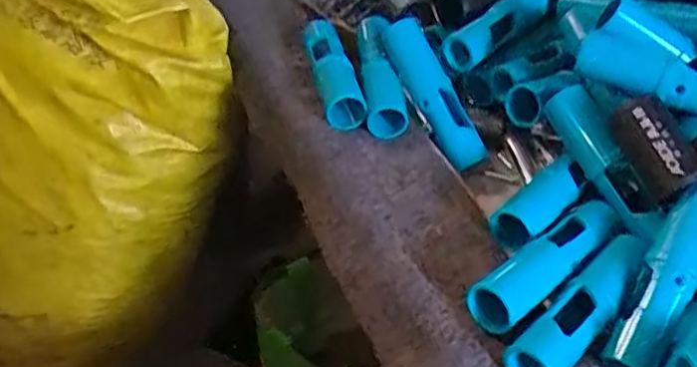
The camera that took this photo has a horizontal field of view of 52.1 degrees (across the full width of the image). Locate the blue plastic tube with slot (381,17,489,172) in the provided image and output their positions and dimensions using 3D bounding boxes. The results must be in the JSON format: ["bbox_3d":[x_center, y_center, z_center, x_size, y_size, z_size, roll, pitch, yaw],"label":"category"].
[{"bbox_3d":[0.064,-0.067,0.525,0.033,0.029,0.120,-24,80,-29],"label":"blue plastic tube with slot"}]

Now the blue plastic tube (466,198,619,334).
[{"bbox_3d":[0.115,0.048,0.414,0.116,0.027,0.028,-29,52,-33],"label":"blue plastic tube"}]

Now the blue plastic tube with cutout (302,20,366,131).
[{"bbox_3d":[-0.014,-0.086,0.556,0.033,0.031,0.113,-6,42,-13],"label":"blue plastic tube with cutout"}]

